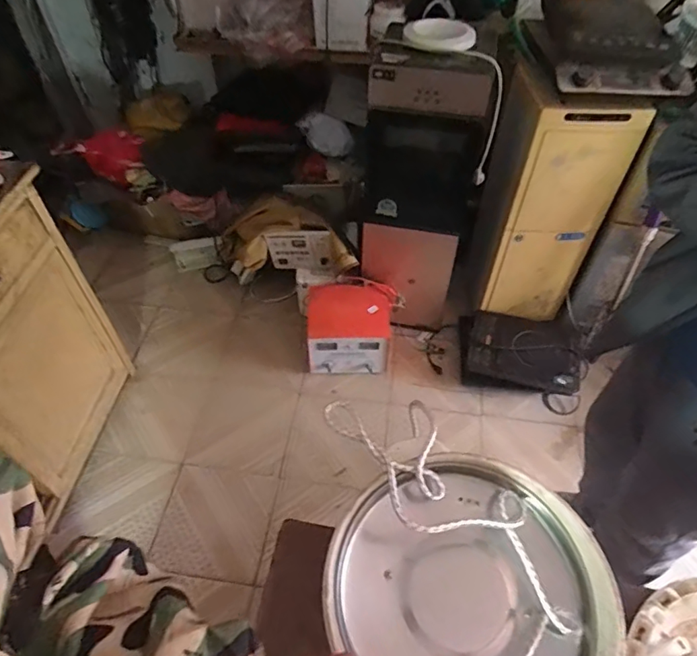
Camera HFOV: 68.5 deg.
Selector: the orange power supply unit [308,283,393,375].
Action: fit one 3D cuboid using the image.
[{"bbox_3d":[-0.004,0.003,1.676,0.267,0.224,0.221,-1,51,-1],"label":"orange power supply unit"}]

